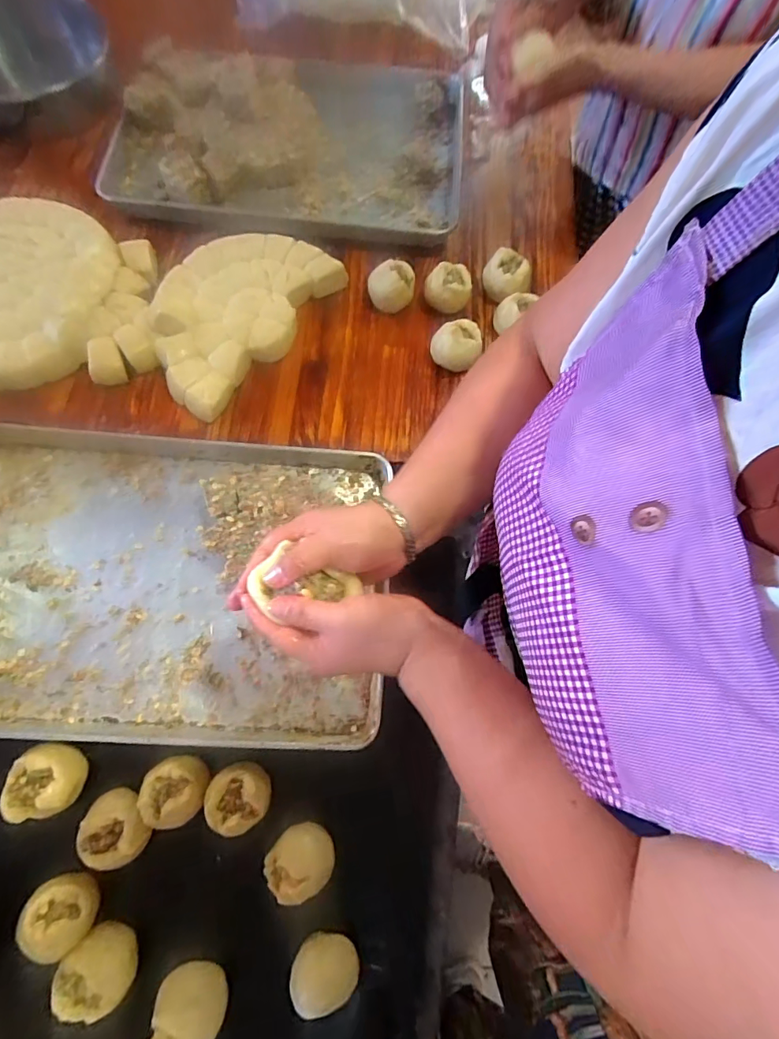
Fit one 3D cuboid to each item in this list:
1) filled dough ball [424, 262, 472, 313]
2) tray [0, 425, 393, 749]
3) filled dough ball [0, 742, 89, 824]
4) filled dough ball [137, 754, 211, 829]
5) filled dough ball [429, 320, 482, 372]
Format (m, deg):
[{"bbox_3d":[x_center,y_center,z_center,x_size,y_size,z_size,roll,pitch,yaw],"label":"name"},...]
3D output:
[{"bbox_3d":[0.095,-0.373,0.758,0.072,0.067,0.069,1,72,-2],"label":"filled dough ball"},{"bbox_3d":[-0.306,0.081,0.637,0.603,0.063,0.400,4,72,-1],"label":"tray"},{"bbox_3d":[-0.406,0.310,0.561,0.079,0.053,0.076,1,72,-2],"label":"filled dough ball"},{"bbox_3d":[-0.258,0.324,0.556,0.073,0.041,0.078,35,74,9],"label":"filled dough ball"},{"bbox_3d":[0.103,-0.269,0.732,0.075,0.060,0.066,20,72,5],"label":"filled dough ball"}]

